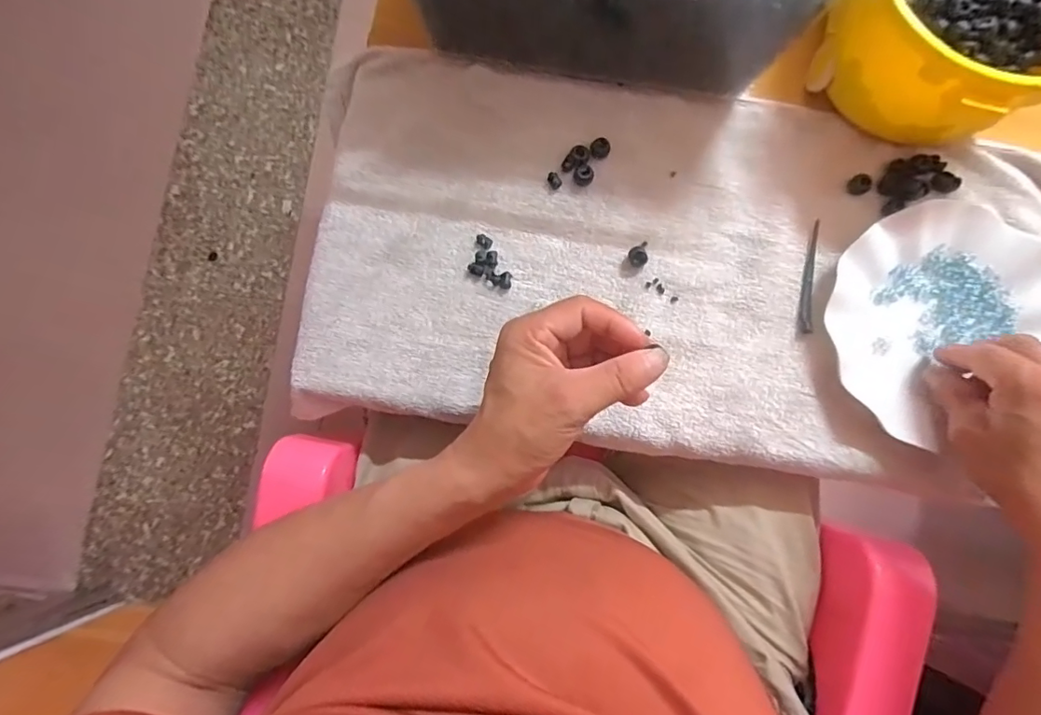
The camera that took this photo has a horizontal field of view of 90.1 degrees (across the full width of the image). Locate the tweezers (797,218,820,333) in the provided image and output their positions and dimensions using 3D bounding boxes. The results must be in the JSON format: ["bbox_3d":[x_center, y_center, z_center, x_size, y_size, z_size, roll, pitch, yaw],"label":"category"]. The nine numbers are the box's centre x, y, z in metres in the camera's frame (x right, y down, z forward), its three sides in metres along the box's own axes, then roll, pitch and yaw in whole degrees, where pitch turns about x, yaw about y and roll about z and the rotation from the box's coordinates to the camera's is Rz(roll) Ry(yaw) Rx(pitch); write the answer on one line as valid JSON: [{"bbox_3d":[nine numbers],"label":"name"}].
[{"bbox_3d":[0.223,-0.062,0.402,0.008,0.007,0.090,11,81,0],"label":"tweezers"}]

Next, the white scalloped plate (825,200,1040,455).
[{"bbox_3d":[0.317,-0.035,0.390,0.177,0.024,0.154,-32,80,-6],"label":"white scalloped plate"}]

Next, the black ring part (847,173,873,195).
[{"bbox_3d":[0.269,-0.138,0.411,0.016,0.009,0.015,-39,84,-6],"label":"black ring part"}]

